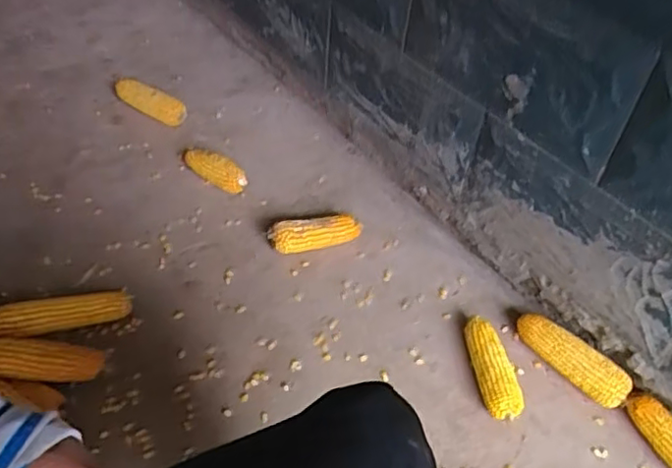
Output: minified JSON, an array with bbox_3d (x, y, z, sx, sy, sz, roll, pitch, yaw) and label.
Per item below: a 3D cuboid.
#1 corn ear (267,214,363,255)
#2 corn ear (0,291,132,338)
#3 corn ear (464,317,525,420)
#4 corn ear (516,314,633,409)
[{"bbox_3d":[-0.036,0.000,1.137,0.171,0.052,0.048,-11,49,-15],"label":"corn ear"},{"bbox_3d":[-0.416,0.121,0.957,0.204,0.042,0.045,-5,43,-41],"label":"corn ear"},{"bbox_3d":[0.239,0.205,0.973,0.054,0.043,0.174,-6,48,-10],"label":"corn ear"},{"bbox_3d":[0.364,0.192,0.973,0.188,0.046,0.060,36,57,26],"label":"corn ear"}]

